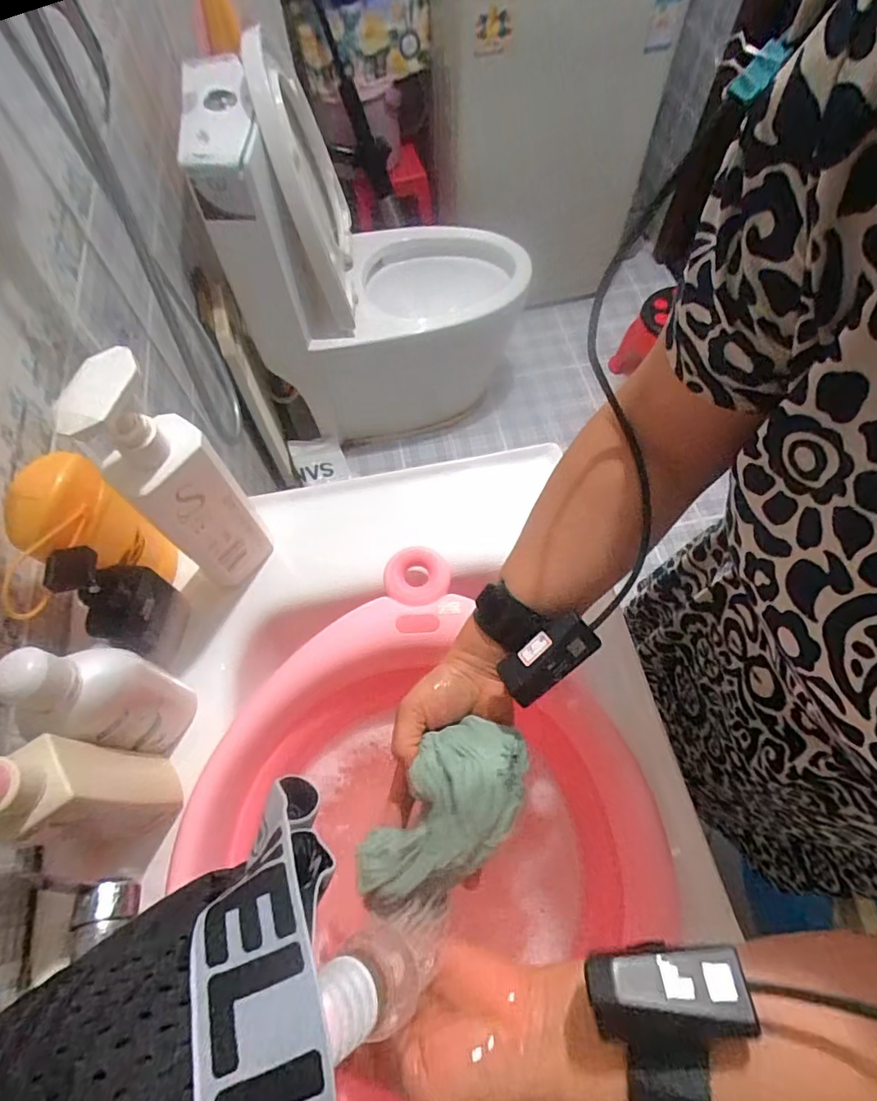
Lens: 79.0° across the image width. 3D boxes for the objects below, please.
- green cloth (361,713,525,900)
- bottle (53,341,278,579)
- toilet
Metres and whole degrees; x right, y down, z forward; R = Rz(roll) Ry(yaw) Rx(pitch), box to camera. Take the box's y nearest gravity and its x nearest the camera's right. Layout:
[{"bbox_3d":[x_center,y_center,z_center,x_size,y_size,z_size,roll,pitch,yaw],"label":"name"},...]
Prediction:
[{"bbox_3d":[0.006,0.176,0.358,0.073,0.061,0.135,32,67,16],"label":"green cloth"},{"bbox_3d":[-0.201,-0.046,0.423,0.044,0.234,0.069,37,68,18],"label":"bottle"},{"bbox_3d":[-0.122,-0.686,1.314,0.671,0.791,0.460,-9,62,-4],"label":"toilet"}]

